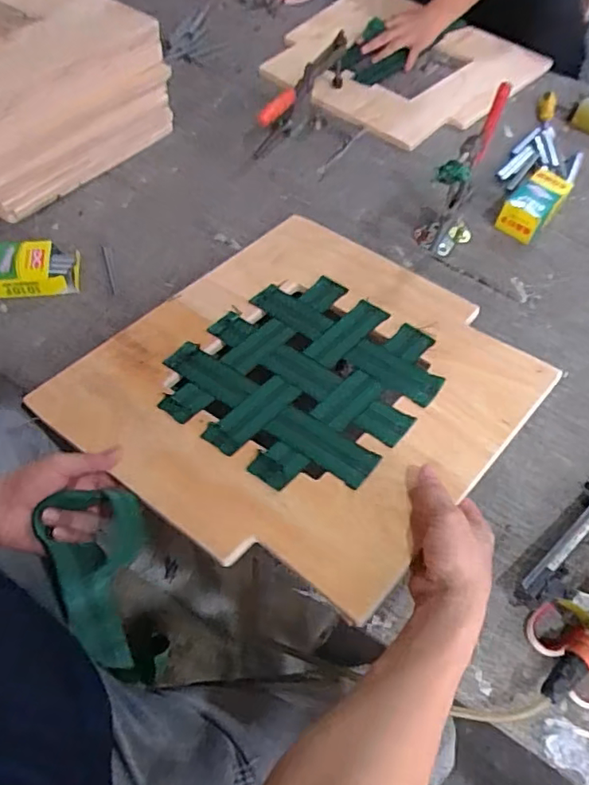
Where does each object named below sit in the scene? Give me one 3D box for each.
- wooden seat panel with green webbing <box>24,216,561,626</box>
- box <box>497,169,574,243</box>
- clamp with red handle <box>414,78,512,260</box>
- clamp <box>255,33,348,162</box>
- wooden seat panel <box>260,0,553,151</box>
[{"bbox_3d":[0.003,-0.019,0.651,0.461,0.010,0.452,34,62,30],"label":"wooden seat panel with green webbing"},{"bbox_3d":[0.397,-0.310,0.909,0.070,0.054,0.126,38,64,19],"label":"box"},{"bbox_3d":[0.234,-0.296,0.783,0.078,0.223,0.139,20,59,10],"label":"clamp with red handle"},{"bbox_3d":[0.021,-0.544,0.989,0.070,0.121,0.302,24,60,12],"label":"clamp"},{"bbox_3d":[0.215,-0.704,1.158,0.476,0.037,0.493,41,65,21],"label":"wooden seat panel"}]

